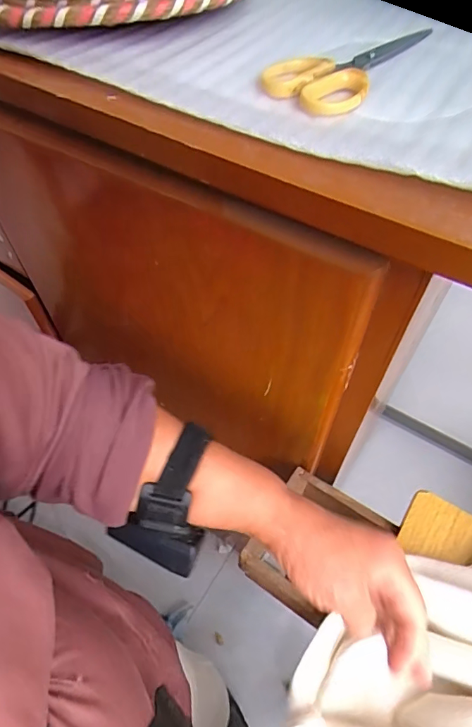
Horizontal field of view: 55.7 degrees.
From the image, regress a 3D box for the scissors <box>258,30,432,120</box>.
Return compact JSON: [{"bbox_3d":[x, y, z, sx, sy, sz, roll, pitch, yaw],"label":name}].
[{"bbox_3d":[0.074,-0.201,0.292,0.062,0.012,0.147,31,62,18],"label":"scissors"}]

